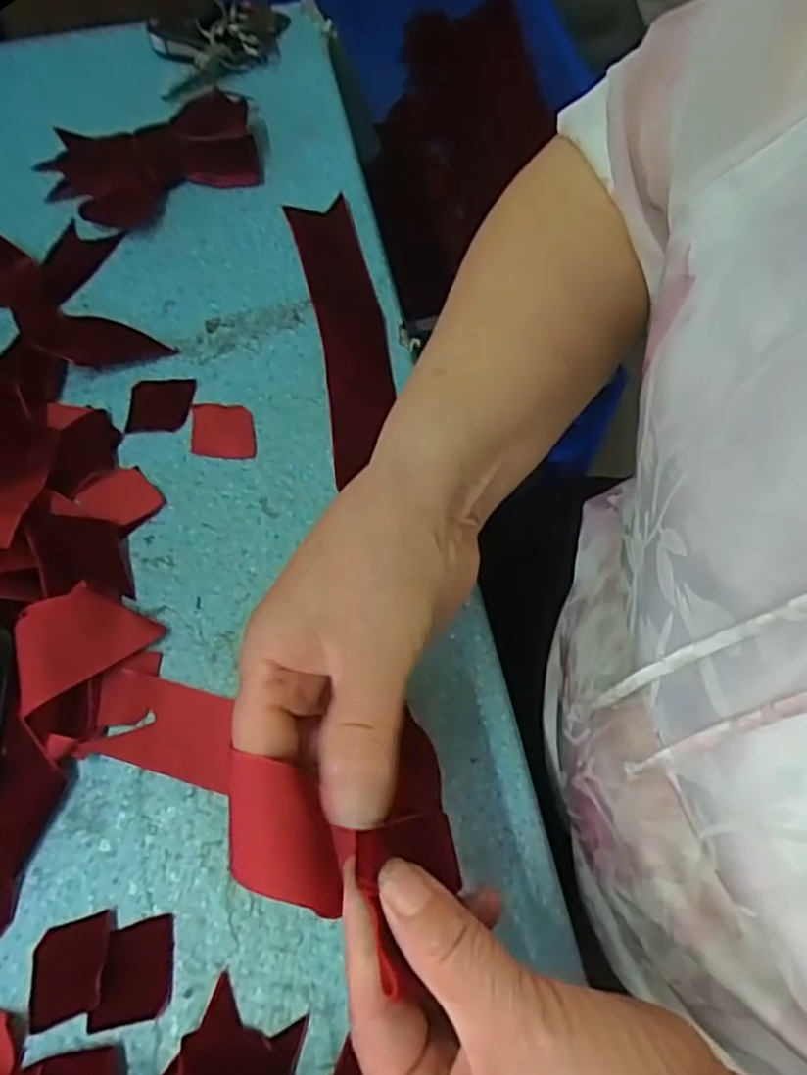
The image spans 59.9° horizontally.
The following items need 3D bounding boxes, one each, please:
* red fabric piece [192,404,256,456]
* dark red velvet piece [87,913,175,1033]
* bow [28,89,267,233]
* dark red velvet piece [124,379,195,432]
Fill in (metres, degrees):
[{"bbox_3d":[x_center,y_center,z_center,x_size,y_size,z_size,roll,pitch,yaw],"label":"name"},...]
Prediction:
[{"bbox_3d":[-0.098,-0.059,0.383,0.033,0.004,0.033,-3,66,-2],"label":"red fabric piece"},{"bbox_3d":[-0.108,0.174,0.280,0.032,0.004,0.035,-7,66,-4],"label":"dark red velvet piece"},{"bbox_3d":[-0.166,-0.250,0.458,0.134,0.025,0.094,-19,67,-9],"label":"bow"},{"bbox_3d":[-0.136,-0.075,0.392,0.033,0.004,0.034,4,65,1],"label":"dark red velvet piece"}]

